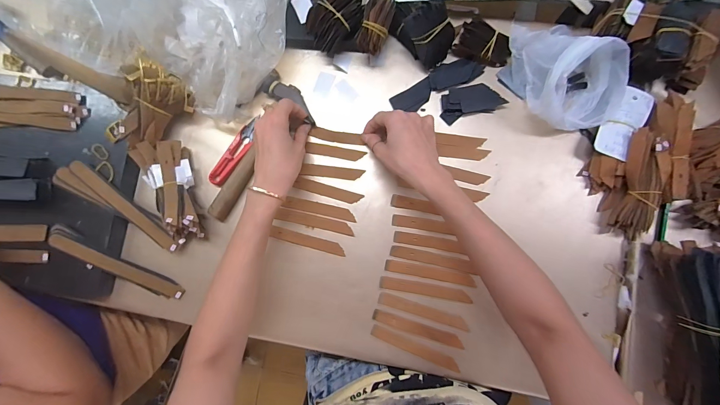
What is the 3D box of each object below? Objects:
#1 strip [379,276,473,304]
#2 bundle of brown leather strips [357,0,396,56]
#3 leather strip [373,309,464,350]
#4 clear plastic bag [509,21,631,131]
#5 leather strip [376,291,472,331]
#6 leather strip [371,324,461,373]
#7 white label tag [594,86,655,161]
[{"bbox_3d":[0.091,0.122,0.435,0.126,0.008,0.018,9,87,2],"label":"strip"},{"bbox_3d":[0.022,-0.246,0.422,0.037,0.018,0.078,19,105,2],"label":"bundle of brown leather strips"},{"bbox_3d":[0.080,0.176,0.431,0.126,0.004,0.018,16,82,4],"label":"leather strip"},{"bbox_3d":[0.283,-0.180,0.416,0.115,0.072,0.162,-20,86,0],"label":"clear plastic bag"},{"bbox_3d":[0.088,0.152,0.433,0.126,0.005,0.016,17,87,2],"label":"leather strip"},{"bbox_3d":[0.076,0.200,0.427,0.125,0.004,0.016,22,79,4],"label":"leather strip"},{"bbox_3d":[0.365,-0.111,0.424,0.043,0.014,0.105,31,87,3],"label":"white label tag"}]

